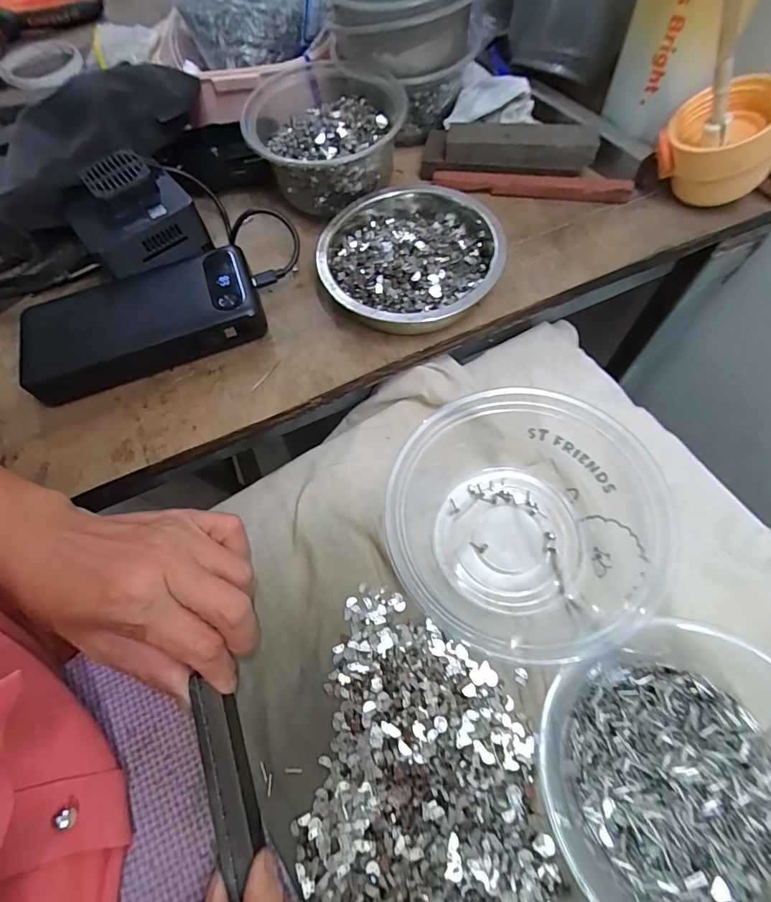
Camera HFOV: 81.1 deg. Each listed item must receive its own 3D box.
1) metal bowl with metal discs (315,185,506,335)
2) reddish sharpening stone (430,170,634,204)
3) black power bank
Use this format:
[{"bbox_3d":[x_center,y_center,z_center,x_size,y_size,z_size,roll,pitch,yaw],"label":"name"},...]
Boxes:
[{"bbox_3d":[0.016,-0.135,0.311,0.120,0.034,0.122,-1,69,3],"label":"metal bowl with metal discs"},{"bbox_3d":[0.110,-0.202,0.342,0.144,0.011,0.015,6,70,5],"label":"reddish sharpening stone"},{"bbox_3d":[-0.165,-0.090,0.309,0.152,0.024,0.075,-20,70,-5],"label":"black power bank"}]

